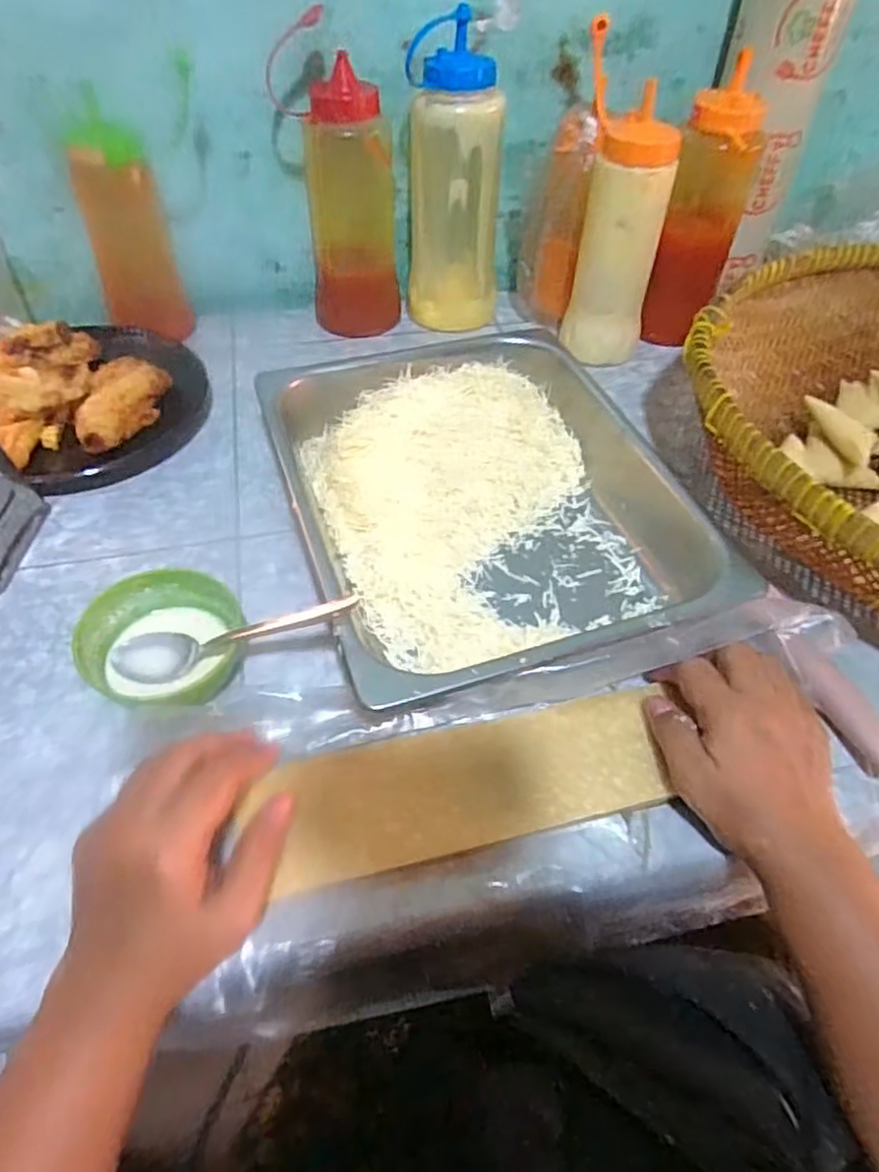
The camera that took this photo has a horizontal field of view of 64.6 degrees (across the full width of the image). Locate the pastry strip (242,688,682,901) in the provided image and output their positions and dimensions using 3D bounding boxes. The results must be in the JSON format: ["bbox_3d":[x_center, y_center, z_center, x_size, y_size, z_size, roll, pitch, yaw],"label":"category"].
[{"bbox_3d":[0.015,0.109,0.383,0.224,0.011,0.067,-11,52,-10],"label":"pastry strip"}]

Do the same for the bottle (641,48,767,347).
[{"bbox_3d":[0.237,-0.327,0.632,0.068,0.204,0.061,18,52,12],"label":"bottle"}]

